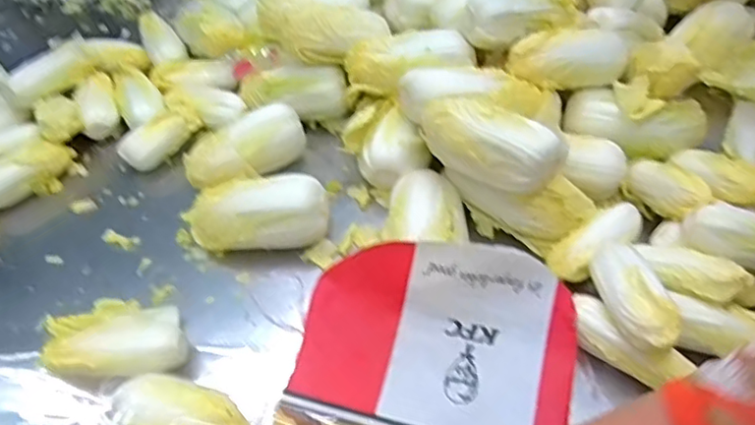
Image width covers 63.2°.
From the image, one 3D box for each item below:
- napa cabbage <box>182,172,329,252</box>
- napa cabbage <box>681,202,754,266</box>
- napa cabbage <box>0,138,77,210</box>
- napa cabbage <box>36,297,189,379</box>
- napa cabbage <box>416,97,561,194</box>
[{"bbox_3d":[-0.128,0.001,0.661,0.148,0.067,0.077,-8,51,-3],"label":"napa cabbage"},{"bbox_3d":[0.342,0.027,0.562,0.118,0.036,0.044,25,57,22],"label":"napa cabbage"},{"bbox_3d":[-0.420,-0.049,0.735,0.113,0.050,0.057,-28,55,-18],"label":"napa cabbage"},{"bbox_3d":[-0.257,0.116,0.595,0.154,0.046,0.094,2,52,6],"label":"napa cabbage"},{"bbox_3d":[0.108,-0.070,0.612,0.142,0.056,0.058,25,57,22],"label":"napa cabbage"}]

